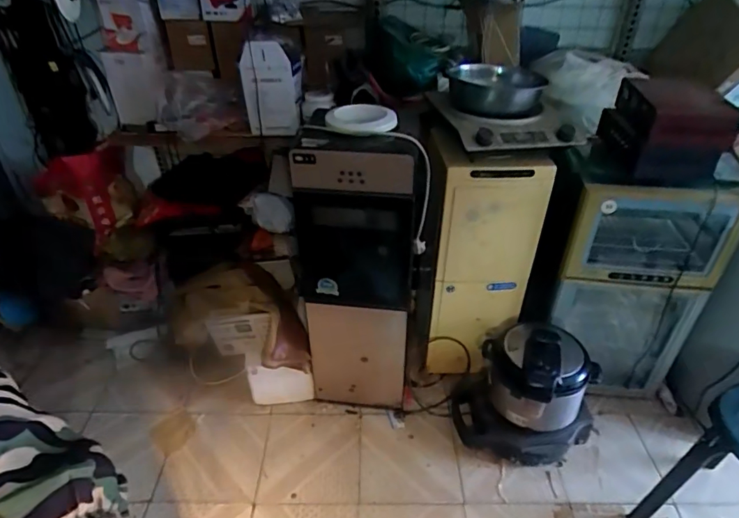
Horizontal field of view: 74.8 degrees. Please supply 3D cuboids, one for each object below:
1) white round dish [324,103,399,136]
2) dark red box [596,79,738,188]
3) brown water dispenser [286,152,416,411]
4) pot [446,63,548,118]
[{"bbox_3d":[-0.014,-0.331,1.132,0.156,0.035,0.139,6,39,10],"label":"white round dish"},{"bbox_3d":[0.693,-0.314,1.137,0.199,0.201,0.247,-1,38,1],"label":"dark red box"},{"bbox_3d":[-0.047,0.028,1.396,0.325,0.846,0.329,-5,38,-3],"label":"brown water dispenser"},{"bbox_3d":[0.299,-0.404,1.158,0.211,0.073,0.168,-3,38,-1],"label":"pot"}]

